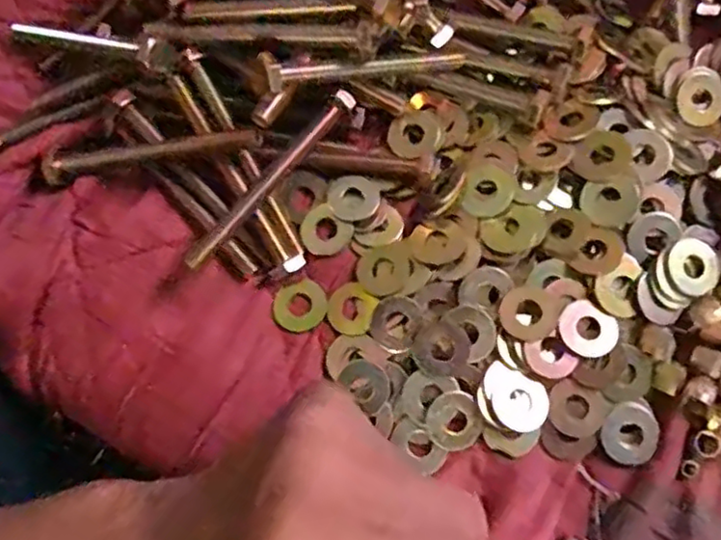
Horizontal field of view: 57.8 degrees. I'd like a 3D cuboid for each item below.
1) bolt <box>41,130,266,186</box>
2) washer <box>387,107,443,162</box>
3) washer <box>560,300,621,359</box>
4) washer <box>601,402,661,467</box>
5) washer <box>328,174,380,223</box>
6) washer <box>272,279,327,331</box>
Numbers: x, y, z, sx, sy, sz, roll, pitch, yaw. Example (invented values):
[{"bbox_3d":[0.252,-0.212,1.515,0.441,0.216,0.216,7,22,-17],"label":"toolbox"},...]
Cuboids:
[{"bbox_3d":[-0.095,-0.052,0.294,0.103,0.010,0.015,-6,76,13],"label":"bolt"},{"bbox_3d":[0.026,-0.066,0.313,0.023,0.004,0.027,30,79,8],"label":"washer"},{"bbox_3d":[0.097,0.025,0.278,0.024,0.004,0.021,35,80,9],"label":"washer"},{"bbox_3d":[0.114,0.070,0.276,0.025,0.004,0.023,0,76,1],"label":"washer"},{"bbox_3d":[-0.003,-0.033,0.304,0.023,0.004,0.022,0,76,1],"label":"washer"},{"bbox_3d":[-0.027,0.016,0.294,0.023,0.004,0.024,0,76,1],"label":"washer"}]

